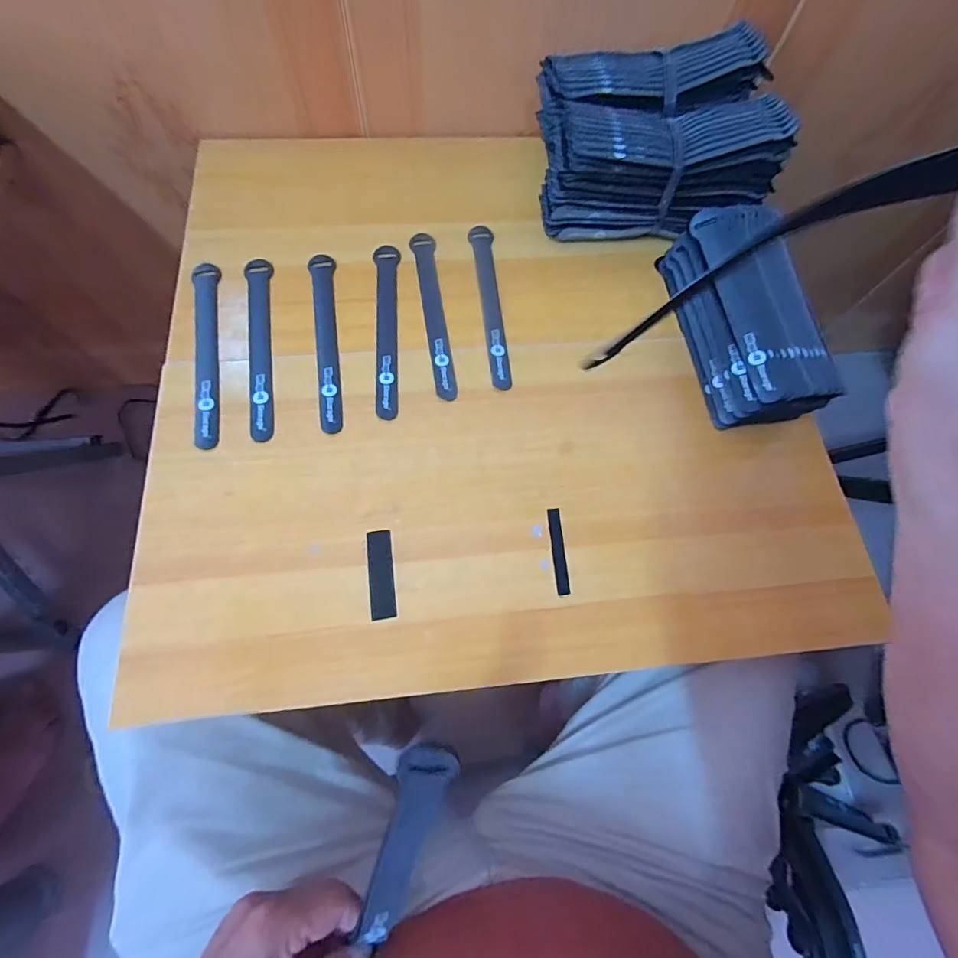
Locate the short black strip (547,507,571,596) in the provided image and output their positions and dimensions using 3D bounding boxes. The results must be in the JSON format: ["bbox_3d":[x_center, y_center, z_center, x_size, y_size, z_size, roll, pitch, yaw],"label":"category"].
[{"bbox_3d":[0.065,0.059,0.395,0.011,0.004,0.070,-3,69,-4],"label":"short black strip"}]

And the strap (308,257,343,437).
[{"bbox_3d":[-0.143,-0.133,0.455,0.024,0.005,0.195,-8,69,-9],"label":"strap"}]

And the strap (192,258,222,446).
[{"bbox_3d":[-0.249,-0.119,0.443,0.025,0.006,0.199,-11,70,-7],"label":"strap"}]

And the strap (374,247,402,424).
[{"bbox_3d":[-0.087,-0.147,0.461,0.023,0.004,0.195,-3,69,-4],"label":"strap"}]

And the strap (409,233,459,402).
[{"bbox_3d":[-0.044,-0.163,0.470,0.021,0.006,0.195,-8,70,-6],"label":"strap"}]

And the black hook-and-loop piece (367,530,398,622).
[{"bbox_3d":[-0.077,0.075,0.380,0.020,0.004,0.069,-7,70,-5],"label":"black hook-and-loop piece"}]

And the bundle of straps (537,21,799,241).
[{"bbox_3d":[0.170,-0.338,0.484,0.208,0.099,0.164,-3,69,-4],"label":"bundle of straps"}]

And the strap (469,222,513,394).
[{"bbox_3d":[0.011,-0.176,0.479,0.024,0.004,0.196,-4,69,-4],"label":"strap"}]

